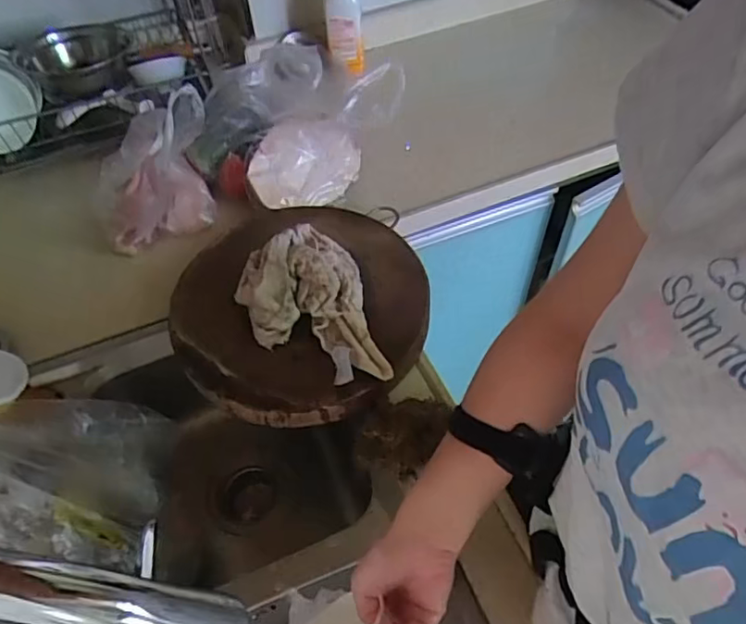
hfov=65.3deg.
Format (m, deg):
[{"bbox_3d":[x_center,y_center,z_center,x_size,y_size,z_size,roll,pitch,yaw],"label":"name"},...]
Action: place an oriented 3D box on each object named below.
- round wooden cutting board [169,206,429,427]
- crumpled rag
[{"bbox_3d":[-0.083,-0.014,0.692,0.286,0.034,0.302,-1,53,2],"label":"round wooden cutting board"},{"bbox_3d":[-0.074,-0.013,0.647,0.134,0.054,0.204,-14,54,-8],"label":"crumpled rag"}]

